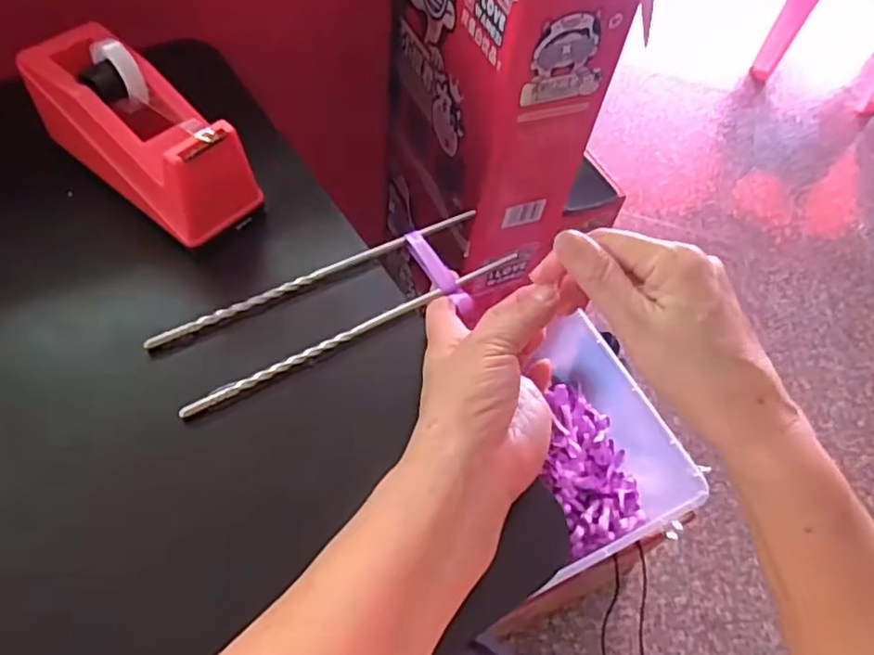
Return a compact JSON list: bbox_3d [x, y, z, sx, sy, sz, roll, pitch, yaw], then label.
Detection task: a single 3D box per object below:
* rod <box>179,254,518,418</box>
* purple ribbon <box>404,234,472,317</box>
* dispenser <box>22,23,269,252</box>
[{"bbox_3d":[-0.042,0.000,0.379,0.220,0.007,0.006,-27,59,-22],"label":"rod"},{"bbox_3d":[0.000,-0.037,0.410,0.015,0.010,0.068,-26,67,-22],"label":"purple ribbon"},{"bbox_3d":[-0.185,-0.122,0.399,0.159,0.078,0.061,39,58,7],"label":"dispenser"}]

